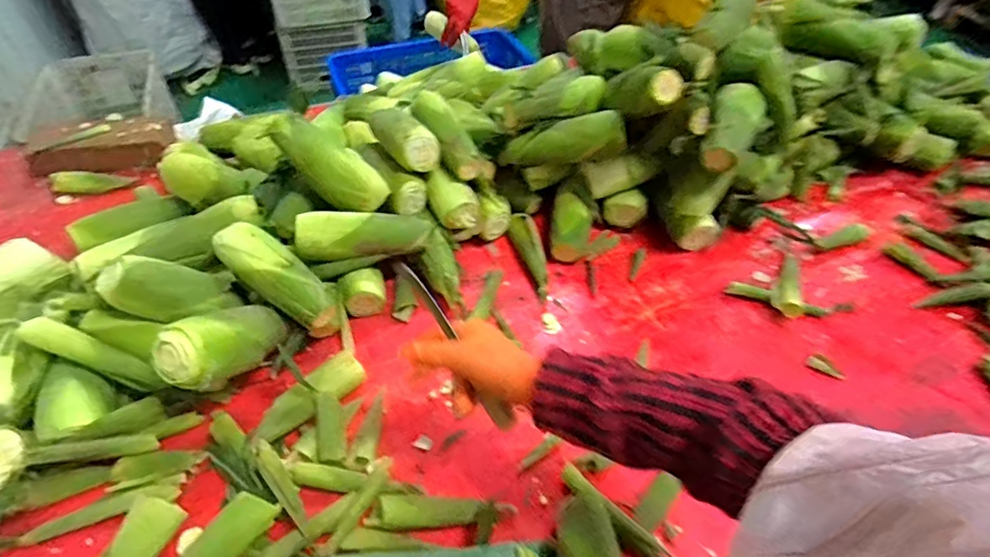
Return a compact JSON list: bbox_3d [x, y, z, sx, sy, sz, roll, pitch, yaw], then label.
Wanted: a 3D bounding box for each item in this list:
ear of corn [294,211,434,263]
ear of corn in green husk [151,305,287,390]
[{"bbox_3d":[-0.184,-0.063,0.738,0.195,0.061,0.047,-4,48,-21],"label":"ear of corn"},{"bbox_3d":[-0.315,0.072,0.607,0.055,0.066,0.151,26,22,19],"label":"ear of corn in green husk"}]

